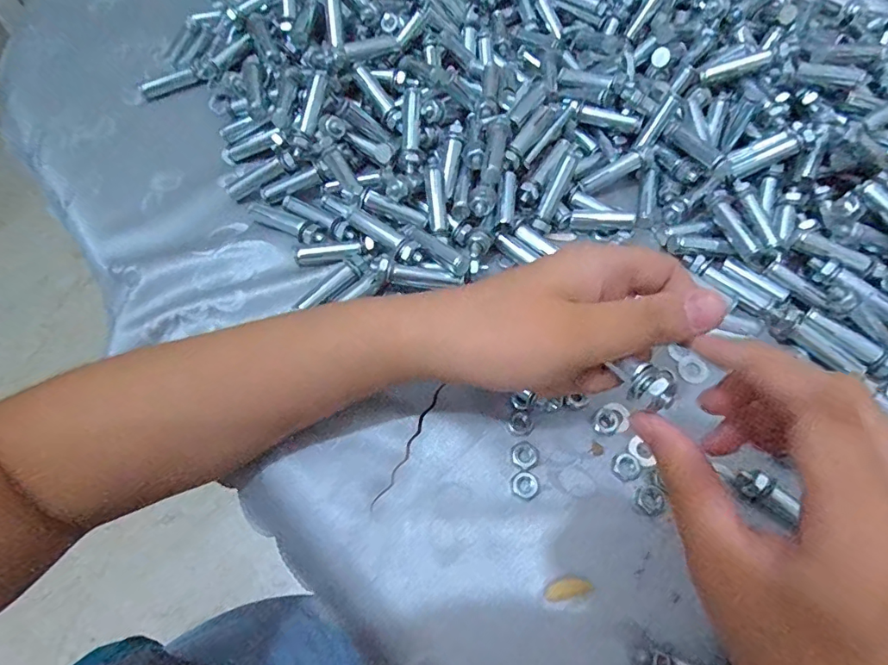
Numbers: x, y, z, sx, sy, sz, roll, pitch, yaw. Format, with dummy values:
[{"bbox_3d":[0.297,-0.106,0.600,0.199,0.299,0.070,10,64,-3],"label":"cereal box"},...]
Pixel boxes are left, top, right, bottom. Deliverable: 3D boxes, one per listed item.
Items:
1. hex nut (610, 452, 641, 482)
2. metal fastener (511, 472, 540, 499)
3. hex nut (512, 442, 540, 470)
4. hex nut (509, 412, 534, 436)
[{"bbox_3d":[0.094,0.069,0.250,0.014,0.004,0.014,-19,65,-9],"label":"hex nut"},{"bbox_3d":[0.041,0.077,0.244,0.013,0.004,0.013,0,63,0],"label":"metal fastener"},{"bbox_3d":[0.043,0.063,0.250,0.014,0.004,0.013,38,70,17],"label":"hex nut"},{"bbox_3d":[0.041,0.049,0.257,0.012,0.004,0.012,27,67,13],"label":"hex nut"}]

